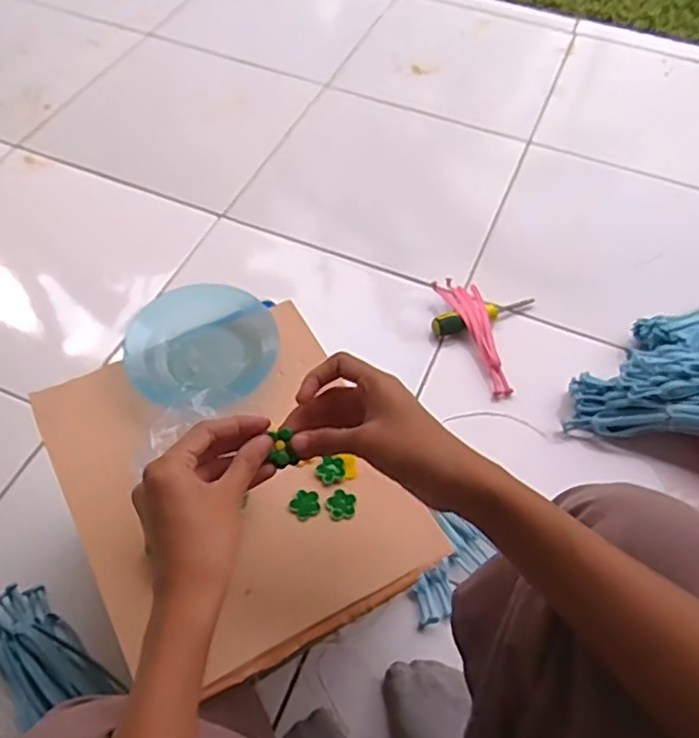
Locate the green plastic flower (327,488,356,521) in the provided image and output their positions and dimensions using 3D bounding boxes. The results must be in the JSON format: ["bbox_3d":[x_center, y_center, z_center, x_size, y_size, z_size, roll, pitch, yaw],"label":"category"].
[{"bbox_3d":[-0.006,0.105,0.498,0.022,0.004,0.023,1,57,-1],"label":"green plastic flower"}]

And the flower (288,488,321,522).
[{"bbox_3d":[-0.035,0.105,0.499,0.023,0.004,0.022,1,57,-1],"label":"flower"}]

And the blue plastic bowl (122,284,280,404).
[{"bbox_3d":[-0.131,-0.023,0.568,0.130,0.039,0.110,-9,57,-7],"label":"blue plastic bowl"}]

